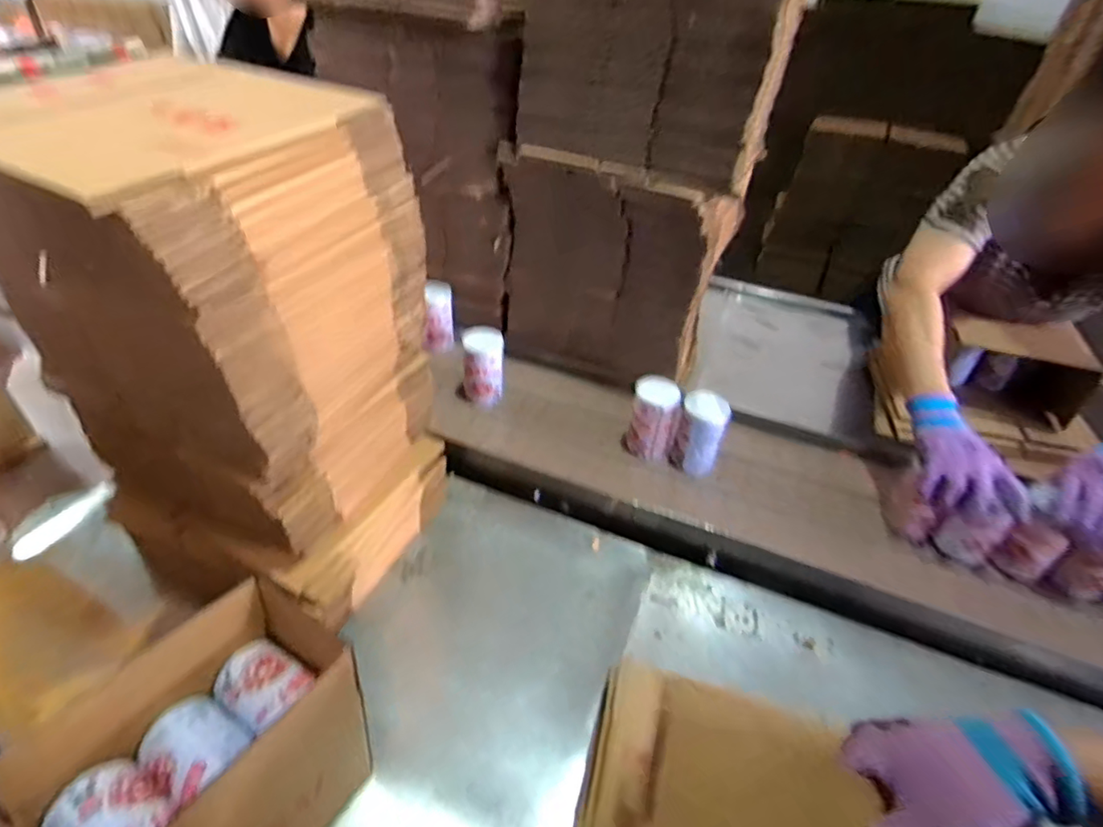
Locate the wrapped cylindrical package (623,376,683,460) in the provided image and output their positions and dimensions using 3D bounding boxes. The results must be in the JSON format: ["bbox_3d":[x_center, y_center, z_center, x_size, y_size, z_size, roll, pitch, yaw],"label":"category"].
[{"bbox_3d":[0.154,0.008,0.863,0.073,0.107,0.072,15,44,12],"label":"wrapped cylindrical package"}]

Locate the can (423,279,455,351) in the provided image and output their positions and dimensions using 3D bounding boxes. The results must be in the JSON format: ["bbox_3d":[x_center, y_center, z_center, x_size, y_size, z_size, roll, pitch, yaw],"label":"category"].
[{"bbox_3d":[-0.208,-0.179,1.035,0.060,0.117,0.051,-6,44,-11],"label":"can"}]

